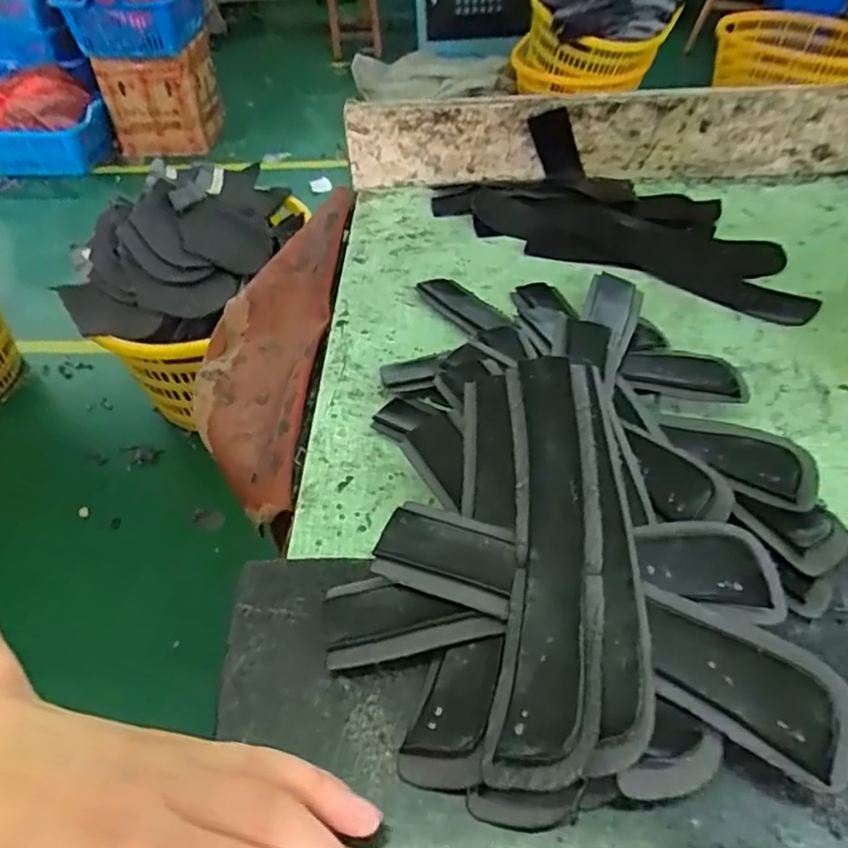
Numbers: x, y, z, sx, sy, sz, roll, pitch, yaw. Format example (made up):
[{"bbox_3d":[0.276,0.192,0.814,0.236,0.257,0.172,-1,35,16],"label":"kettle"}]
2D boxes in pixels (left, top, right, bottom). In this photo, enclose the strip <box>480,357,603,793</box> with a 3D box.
[{"bbox_3d":[0.050,0.045,0.245,0.039,0.011,0.173,-5,55,21],"label":"strip"}]

